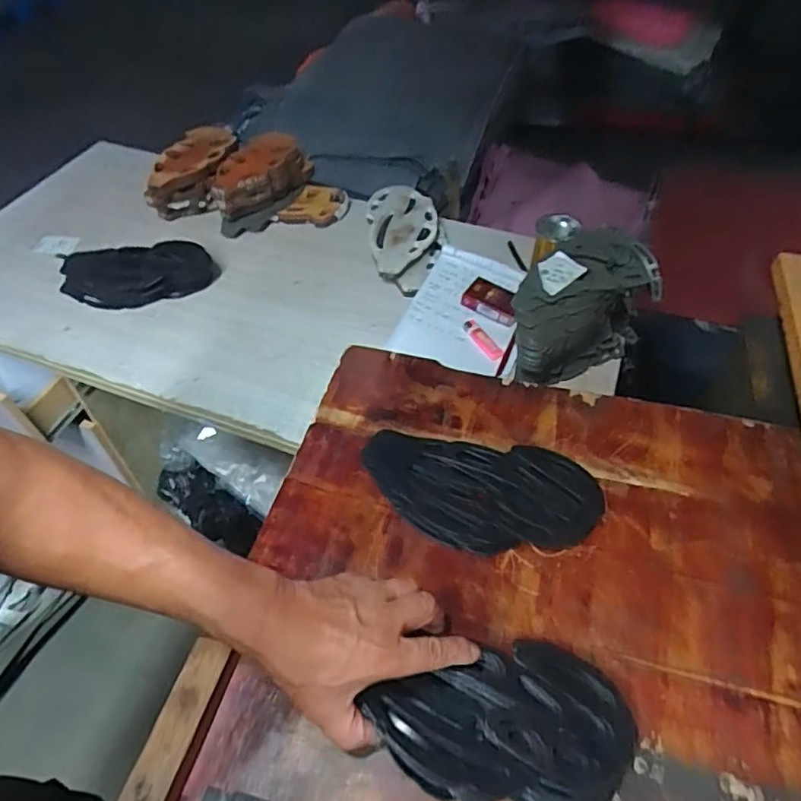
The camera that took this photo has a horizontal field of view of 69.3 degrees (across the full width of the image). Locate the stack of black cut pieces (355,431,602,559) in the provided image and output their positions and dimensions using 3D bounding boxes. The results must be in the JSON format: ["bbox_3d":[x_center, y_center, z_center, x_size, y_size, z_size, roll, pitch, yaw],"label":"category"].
[{"bbox_3d":[0.076,0.089,0.574,0.233,0.017,0.118,7,51,9],"label":"stack of black cut pieces"}]

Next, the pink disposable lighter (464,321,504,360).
[{"bbox_3d":[0.125,-0.092,0.884,0.021,0.018,0.079,-28,54,-19],"label":"pink disposable lighter"}]

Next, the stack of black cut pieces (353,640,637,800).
[{"bbox_3d":[0.075,0.245,0.433,0.186,0.032,0.107,-6,50,-2],"label":"stack of black cut pieces"}]

